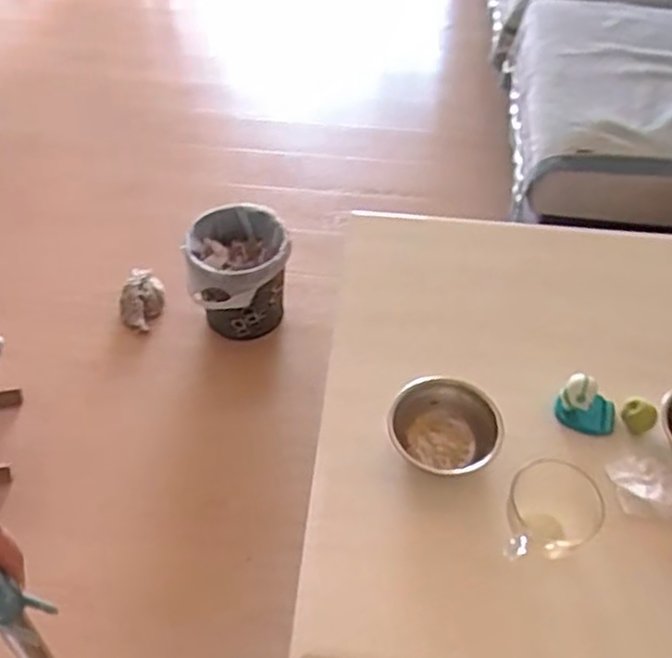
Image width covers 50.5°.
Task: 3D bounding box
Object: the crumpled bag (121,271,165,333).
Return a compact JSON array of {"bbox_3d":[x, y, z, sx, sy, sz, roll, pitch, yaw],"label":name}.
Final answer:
[{"bbox_3d":[-0.470,-0.070,1.724,0.113,0.076,0.150,-16,50,-14],"label":"crumpled bag"}]

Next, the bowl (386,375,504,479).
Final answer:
[{"bbox_3d":[0.145,0.138,0.961,0.152,0.062,0.134,18,51,17],"label":"bowl"}]

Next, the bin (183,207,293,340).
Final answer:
[{"bbox_3d":[-0.219,-0.120,1.653,0.227,0.236,0.234,-8,49,-7],"label":"bin"}]

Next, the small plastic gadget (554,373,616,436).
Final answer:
[{"bbox_3d":[0.347,0.103,0.977,0.082,0.070,0.051,15,50,12],"label":"small plastic gadget"}]

